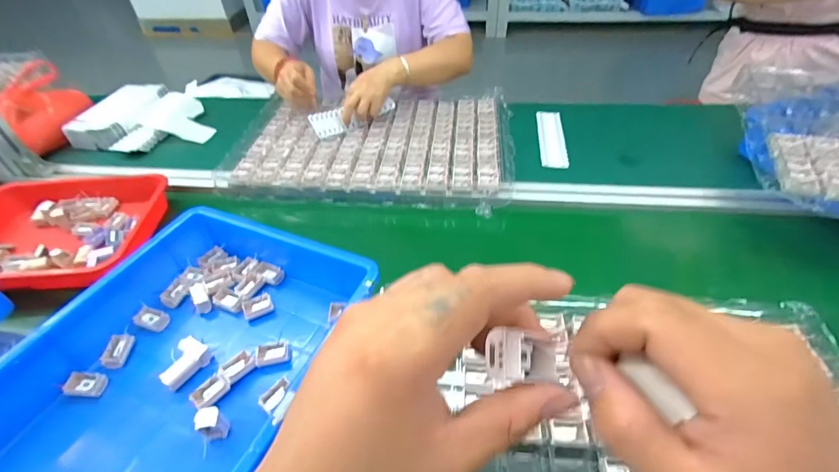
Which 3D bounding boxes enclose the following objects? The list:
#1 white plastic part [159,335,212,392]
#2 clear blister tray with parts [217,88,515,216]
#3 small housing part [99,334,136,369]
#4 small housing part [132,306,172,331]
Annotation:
[{"bbox_3d":[-0.260,0.142,0.455,0.029,0.026,0.053,17,48,19],"label":"white plastic part"},{"bbox_3d":[-0.078,-0.186,0.785,0.495,0.026,0.346,6,45,9],"label":"clear blister tray with parts"},{"bbox_3d":[-0.347,0.131,0.473,0.025,0.011,0.039,23,48,-18],"label":"small housing part"},{"bbox_3d":[-0.328,0.102,0.504,0.035,0.014,0.025,8,45,11],"label":"small housing part"}]

